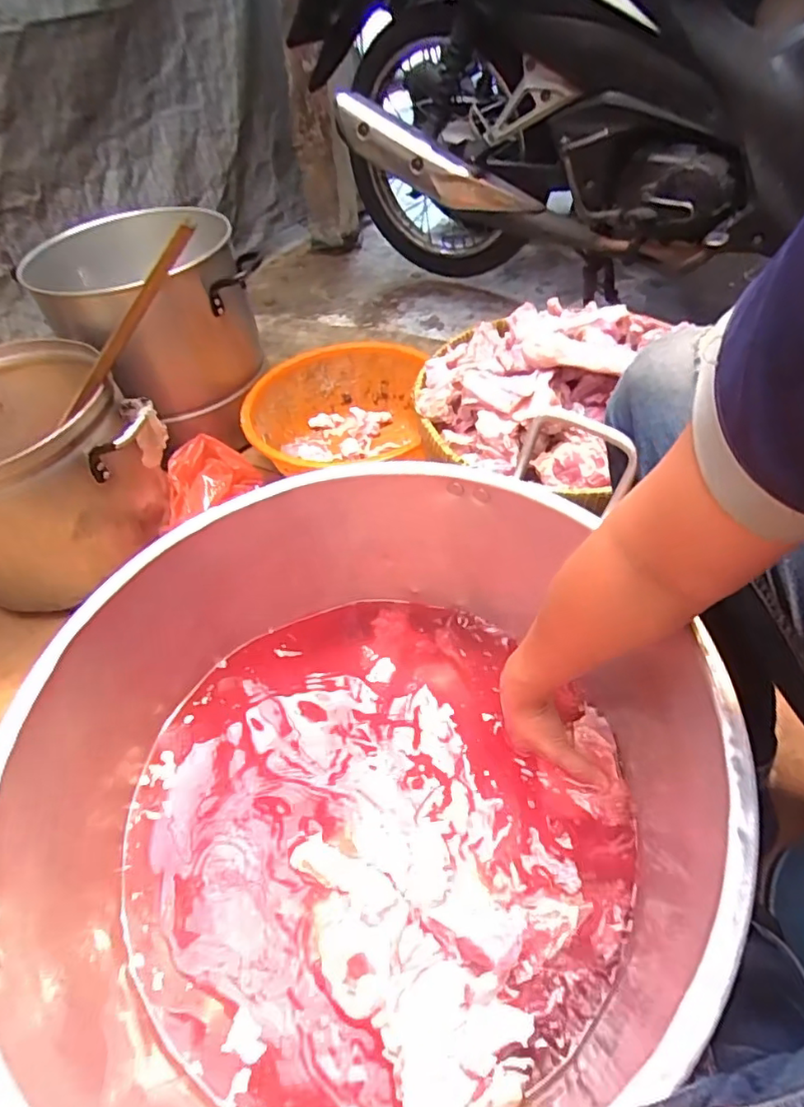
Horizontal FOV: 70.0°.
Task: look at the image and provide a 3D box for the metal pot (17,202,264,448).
[{"bbox_3d":[-0.474,-0.433,1.070,0.321,0.286,0.410,-34,56,-26],"label":"metal pot"}]

